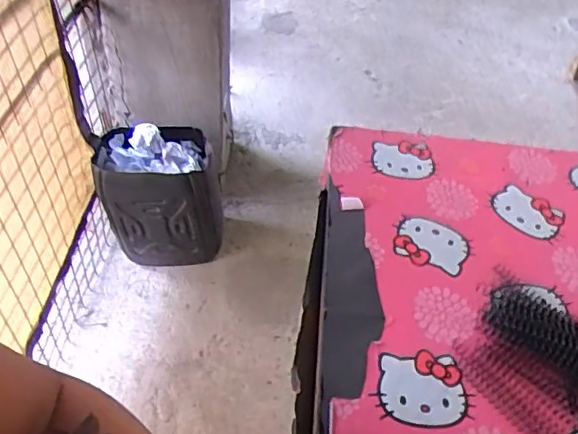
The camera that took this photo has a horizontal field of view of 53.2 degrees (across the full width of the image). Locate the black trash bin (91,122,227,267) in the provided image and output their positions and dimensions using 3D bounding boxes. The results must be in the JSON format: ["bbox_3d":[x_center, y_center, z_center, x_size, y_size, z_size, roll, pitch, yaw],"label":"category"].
[{"bbox_3d":[-0.336,-0.049,1.572,0.323,0.340,0.202,6,46,-1],"label":"black trash bin"}]

